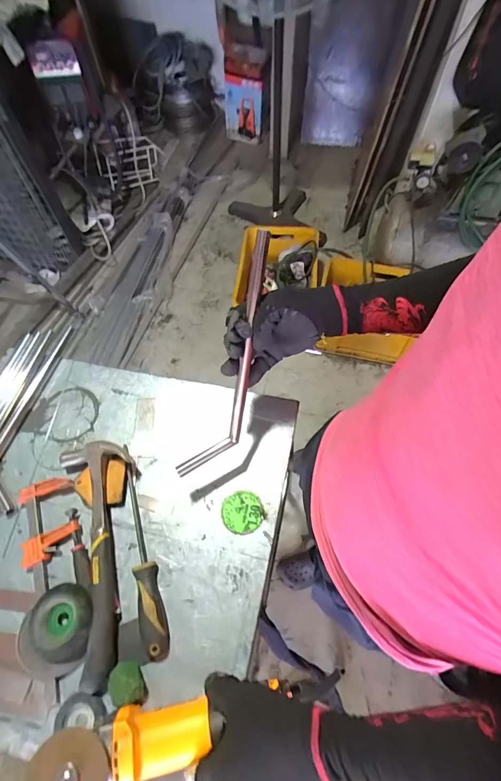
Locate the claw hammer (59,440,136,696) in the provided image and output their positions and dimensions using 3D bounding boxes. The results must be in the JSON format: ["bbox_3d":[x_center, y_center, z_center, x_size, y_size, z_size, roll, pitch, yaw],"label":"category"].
[{"bbox_3d":[-0.211,0.226,0.525,0.105,0.033,0.328,-17,63,-6],"label":"claw hammer"}]

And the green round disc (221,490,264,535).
[{"bbox_3d":[-0.013,0.191,0.566,0.063,0.007,0.064,-1,62,2],"label":"green round disc"}]

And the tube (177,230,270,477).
[{"bbox_3d":[-0.017,-0.039,0.517,0.068,0.021,0.356,18,98,-14],"label":"tube"}]

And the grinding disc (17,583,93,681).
[{"bbox_3d":[-0.258,0.321,0.484,0.101,0.050,0.102,-1,62,2],"label":"grinding disc"}]

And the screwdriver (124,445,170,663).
[{"bbox_3d":[-0.159,0.226,0.539,0.039,0.031,0.296,-14,62,-4],"label":"screwdriver"}]

